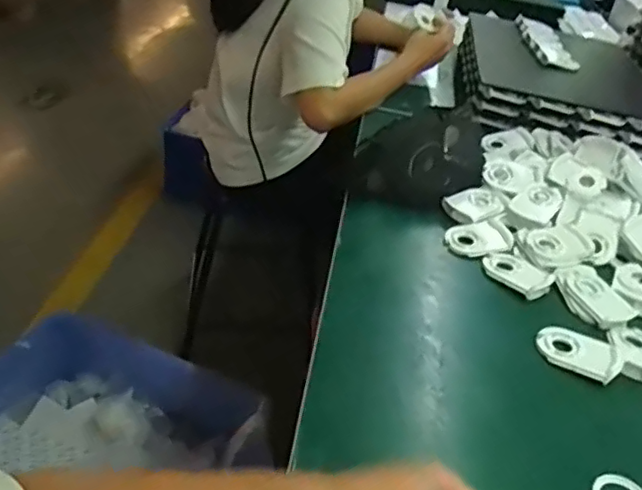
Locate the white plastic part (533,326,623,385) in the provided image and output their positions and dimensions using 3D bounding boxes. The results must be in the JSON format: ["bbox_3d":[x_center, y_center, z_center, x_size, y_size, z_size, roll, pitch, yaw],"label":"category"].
[{"bbox_3d":[0.271,0.113,0.635,0.083,0.016,0.056,26,39,18],"label":"white plastic part"}]

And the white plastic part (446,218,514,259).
[{"bbox_3d":[0.209,-0.007,0.793,0.092,0.014,0.058,-8,41,-24],"label":"white plastic part"}]

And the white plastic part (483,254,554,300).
[{"bbox_3d":[0.244,0.036,0.748,0.052,0.011,0.084,-23,48,-37],"label":"white plastic part"}]

